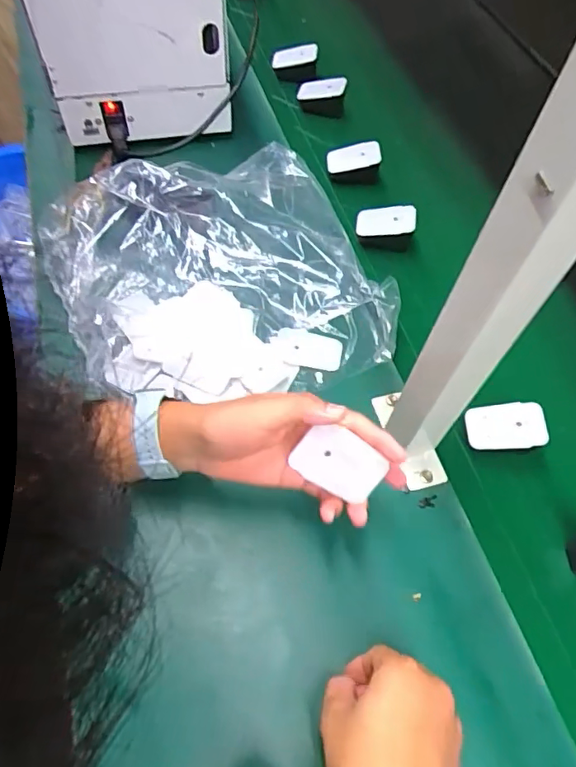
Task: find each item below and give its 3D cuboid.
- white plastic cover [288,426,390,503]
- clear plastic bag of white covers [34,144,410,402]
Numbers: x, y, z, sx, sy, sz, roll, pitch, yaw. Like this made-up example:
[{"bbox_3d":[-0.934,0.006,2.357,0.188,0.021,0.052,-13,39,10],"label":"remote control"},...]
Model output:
[{"bbox_3d":[0.037,0.059,0.375,0.066,0.004,0.040,33,101,-16],"label":"white plastic cover"},{"bbox_3d":[-0.070,-0.117,0.558,0.310,0.084,0.299,-23,63,-14],"label":"clear plastic bag of white covers"}]

